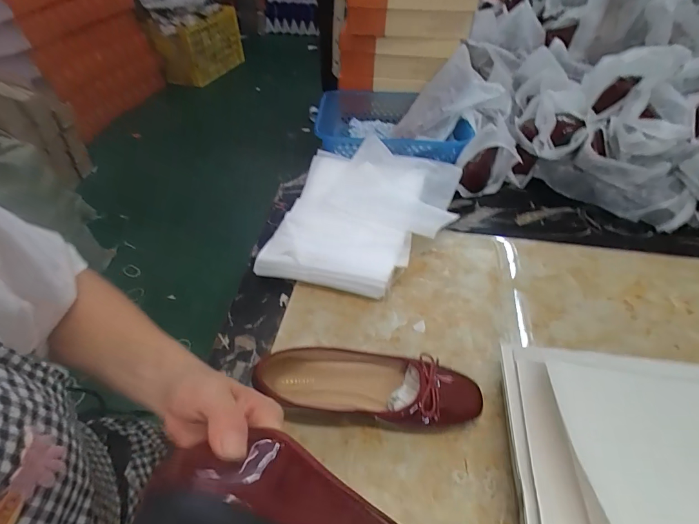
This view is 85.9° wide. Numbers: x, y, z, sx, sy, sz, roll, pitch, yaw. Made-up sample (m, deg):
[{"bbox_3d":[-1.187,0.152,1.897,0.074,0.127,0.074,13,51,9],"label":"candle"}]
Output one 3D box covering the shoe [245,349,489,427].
[{"bbox_3d":[0.018,0.141,0.427,0.253,0.051,0.079,5,46,6],"label":"shoe"}]

